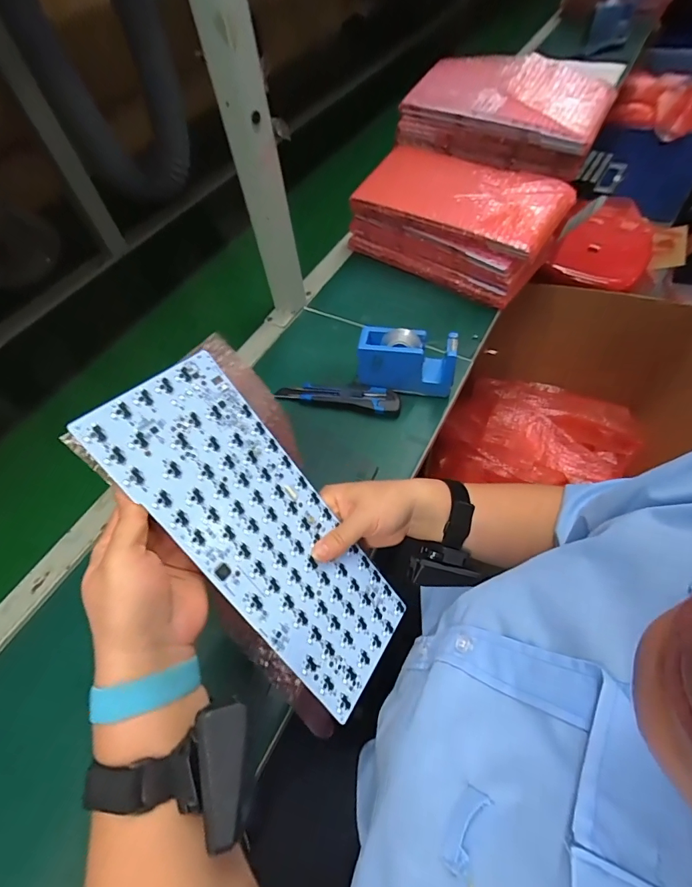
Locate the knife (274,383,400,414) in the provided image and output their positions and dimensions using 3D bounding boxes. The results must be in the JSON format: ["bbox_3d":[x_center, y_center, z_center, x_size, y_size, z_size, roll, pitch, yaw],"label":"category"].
[{"bbox_3d":[-0.013,-0.068,0.576,0.175,0.019,0.037,8,58,10],"label":"knife"}]

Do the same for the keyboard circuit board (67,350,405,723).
[{"bbox_3d":[-0.061,0.075,0.342,0.305,0.004,0.119,53,50,-12],"label":"keyboard circuit board"}]

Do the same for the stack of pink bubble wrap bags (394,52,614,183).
[{"bbox_3d":[0.267,-0.562,0.699,0.309,0.107,0.174,26,62,20],"label":"stack of pink bubble wrap bags"}]

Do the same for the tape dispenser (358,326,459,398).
[{"bbox_3d":[0.082,-0.112,0.552,0.124,0.078,0.046,9,58,11],"label":"tape dispenser"}]

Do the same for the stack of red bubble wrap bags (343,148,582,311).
[{"bbox_3d":[0.187,-0.381,0.697,0.318,0.120,0.178,32,65,23],"label":"stack of red bubble wrap bags"}]

